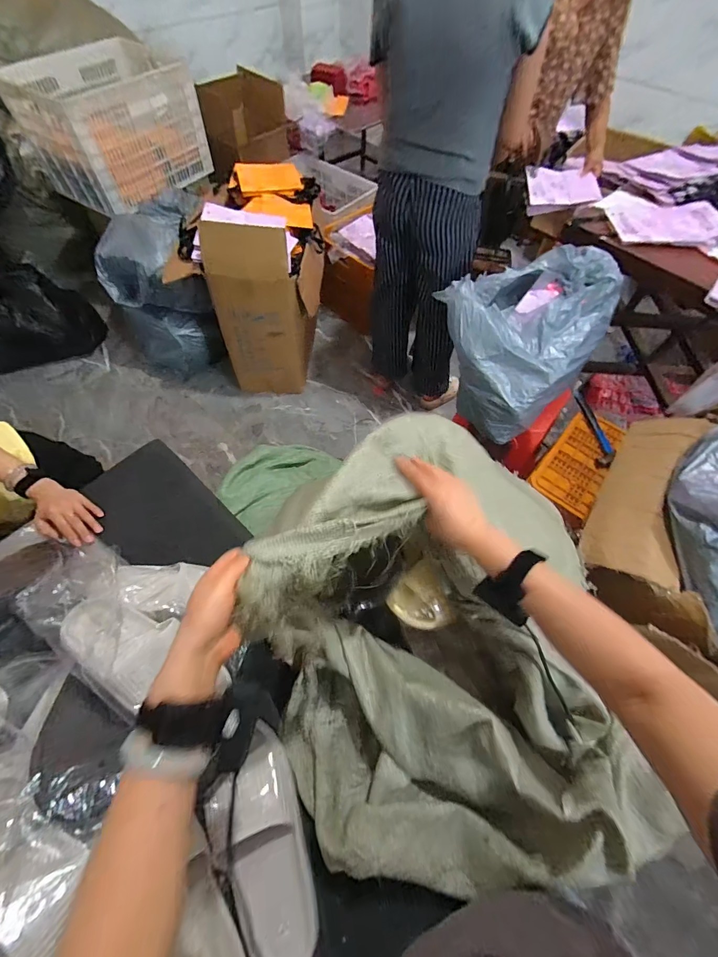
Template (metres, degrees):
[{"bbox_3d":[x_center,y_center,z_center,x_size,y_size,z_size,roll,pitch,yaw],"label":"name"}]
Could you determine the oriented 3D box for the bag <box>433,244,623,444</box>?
[{"bbox_3d":[0.495,-0.435,1.136,0.443,0.369,0.397,-40,71,-22],"label":"bag"}]

